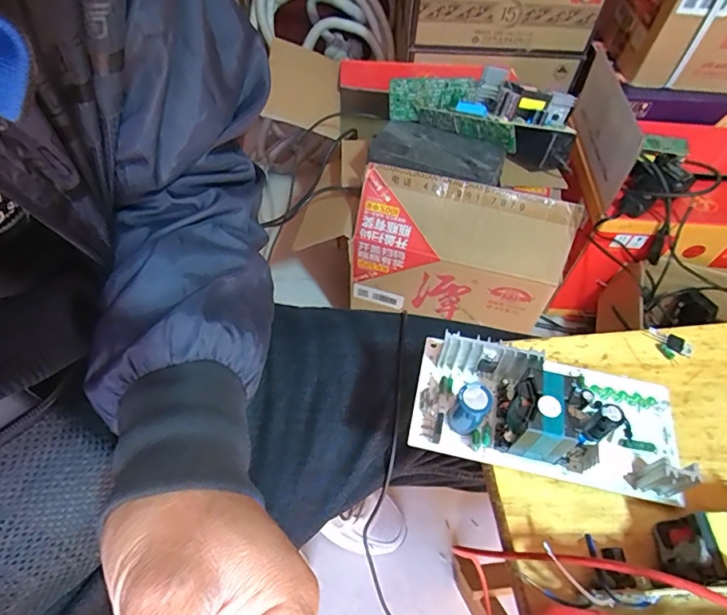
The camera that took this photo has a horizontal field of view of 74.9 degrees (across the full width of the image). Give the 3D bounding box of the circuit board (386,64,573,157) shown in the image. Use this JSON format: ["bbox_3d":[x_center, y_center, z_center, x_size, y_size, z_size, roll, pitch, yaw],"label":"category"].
[{"bbox_3d":[0.183,-0.299,0.729,0.288,0.073,0.116,11,55,5],"label":"circuit board"}]

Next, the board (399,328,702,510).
[{"bbox_3d":[0.105,0.052,0.264,0.147,0.044,0.074,11,55,5],"label":"board"}]

